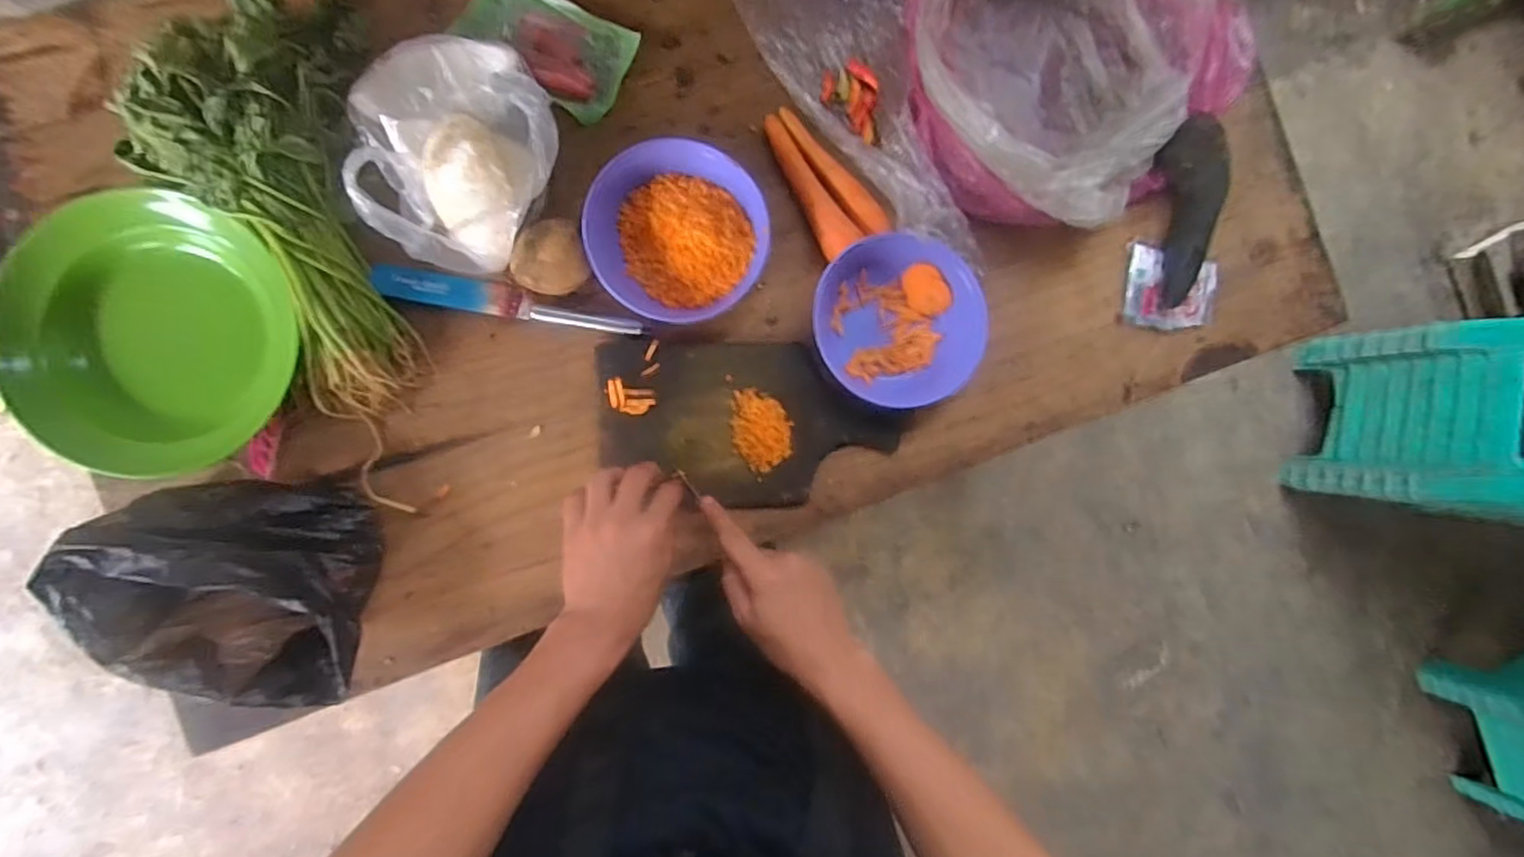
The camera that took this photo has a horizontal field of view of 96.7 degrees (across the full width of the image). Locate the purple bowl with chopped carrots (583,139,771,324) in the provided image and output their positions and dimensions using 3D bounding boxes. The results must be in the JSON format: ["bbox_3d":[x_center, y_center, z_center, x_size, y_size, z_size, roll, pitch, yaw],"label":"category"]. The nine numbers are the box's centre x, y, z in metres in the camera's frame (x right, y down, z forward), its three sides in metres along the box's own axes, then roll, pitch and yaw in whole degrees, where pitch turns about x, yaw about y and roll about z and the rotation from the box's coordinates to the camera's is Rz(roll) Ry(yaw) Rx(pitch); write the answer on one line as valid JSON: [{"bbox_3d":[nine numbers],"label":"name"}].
[{"bbox_3d":[-0.070,-0.159,0.563,0.142,0.049,0.135,0,93,-9],"label":"purple bowl with chopped carrots"}]

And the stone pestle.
[{"bbox_3d":[0.408,-0.204,0.640,0.054,0.041,0.174,-2,93,-9],"label":"stone pestle"}]

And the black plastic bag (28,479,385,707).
[{"bbox_3d":[-0.380,0.116,0.485,0.175,0.078,0.145,3,92,-9],"label":"black plastic bag"}]

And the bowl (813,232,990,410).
[{"bbox_3d":[0.116,-0.092,0.592,0.144,0.059,0.137,0,93,-9],"label":"bowl"}]

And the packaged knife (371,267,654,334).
[{"bbox_3d":[-0.207,-0.106,0.566,0.215,0.016,0.029,8,91,-9],"label":"packaged knife"}]

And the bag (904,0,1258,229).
[{"bbox_3d":[0.287,-0.338,0.612,0.330,0.097,0.268,-35,97,-6],"label":"bag"}]

